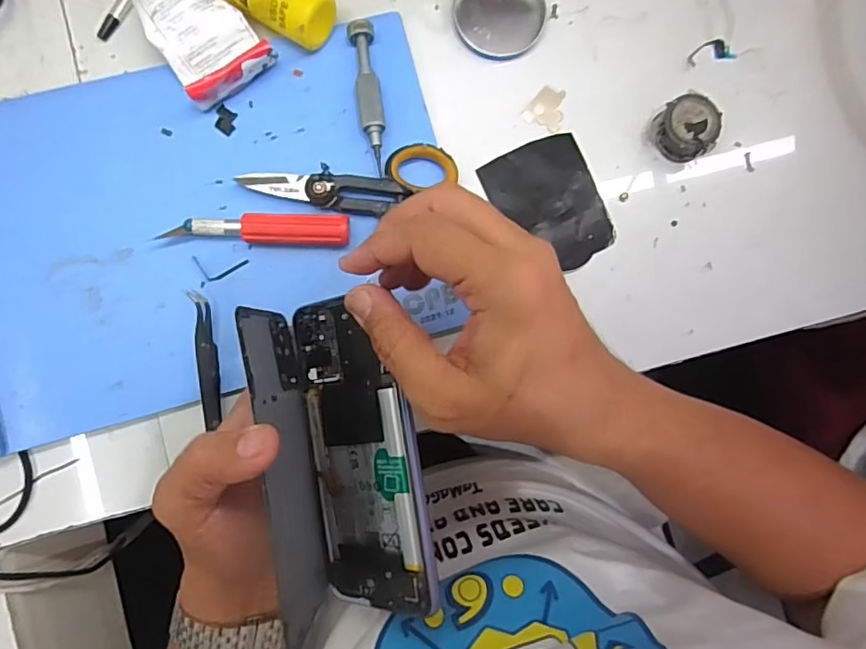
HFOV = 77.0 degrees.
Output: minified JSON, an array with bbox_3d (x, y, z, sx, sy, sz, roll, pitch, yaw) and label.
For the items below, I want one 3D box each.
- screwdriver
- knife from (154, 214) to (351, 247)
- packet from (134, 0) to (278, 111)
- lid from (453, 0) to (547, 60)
[{"bbox_3d":[-0.042,-0.150,0.362,0.017,0.017,0.104,-7,88,-6],"label":"screwdriver"},{"bbox_3d":[-0.113,-0.061,0.349,0.118,0.022,0.020,3,87,-5],"label":"knife"},{"bbox_3d":[-0.152,-0.193,0.353,0.058,0.029,0.094,-34,91,-6],"label":"packet"},{"bbox_3d":[0.048,-0.221,0.386,0.064,0.011,0.058,-1,88,-6],"label":"lid"}]

